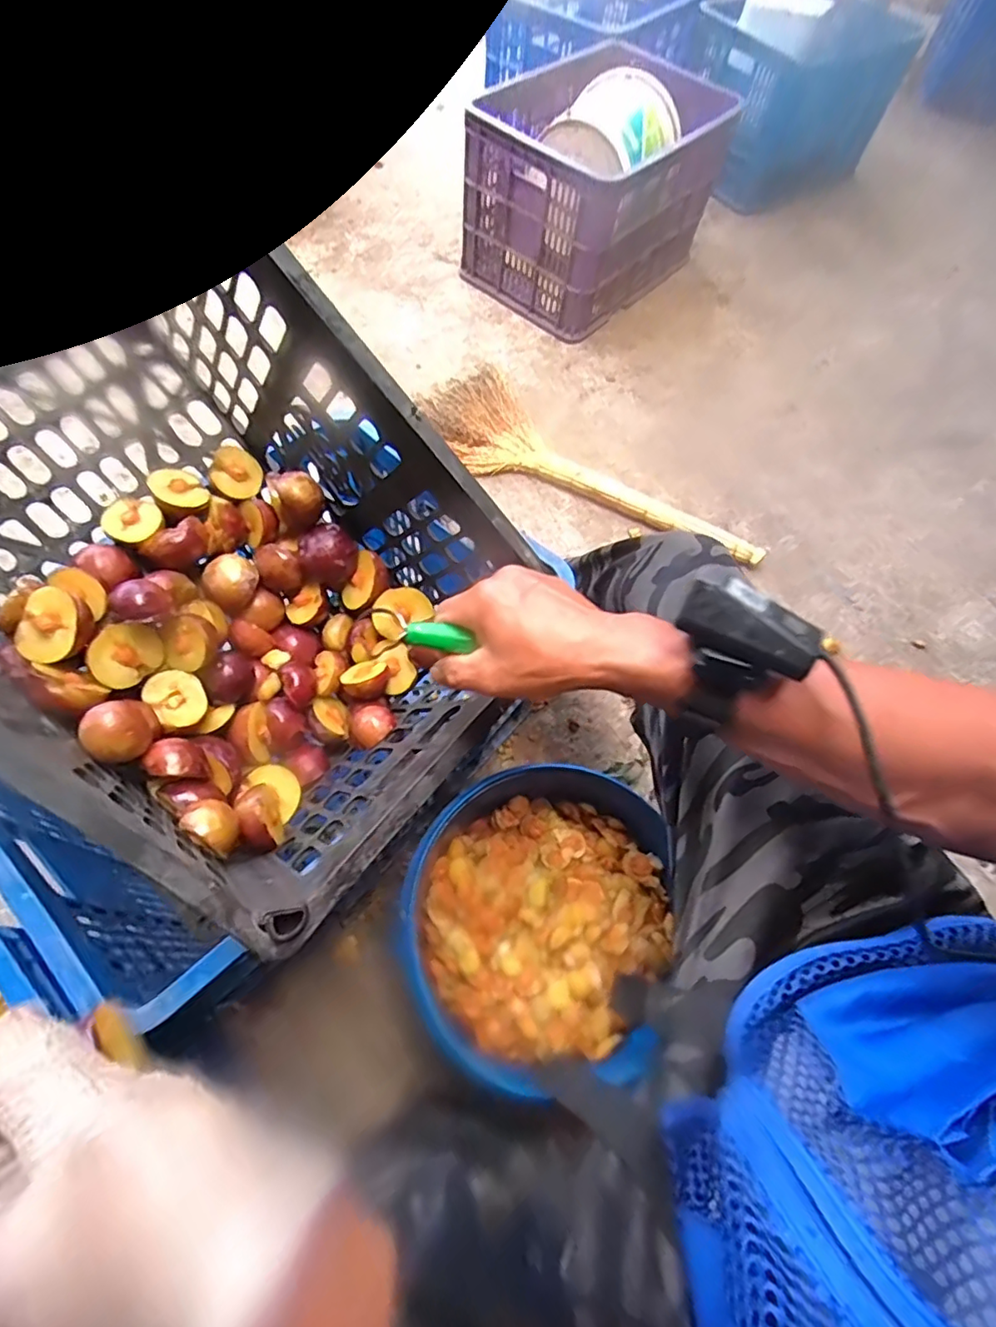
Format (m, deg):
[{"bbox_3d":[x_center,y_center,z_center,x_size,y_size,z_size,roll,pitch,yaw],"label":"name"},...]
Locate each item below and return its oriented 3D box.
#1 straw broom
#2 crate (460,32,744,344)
[{"bbox_3d":[0.154,-0.327,1.040,0.645,0.054,0.204,40,70,10],"label":"straw broom"},{"bbox_3d":[0.227,-1.070,1.271,0.410,0.322,0.637,31,64,15],"label":"crate"}]

